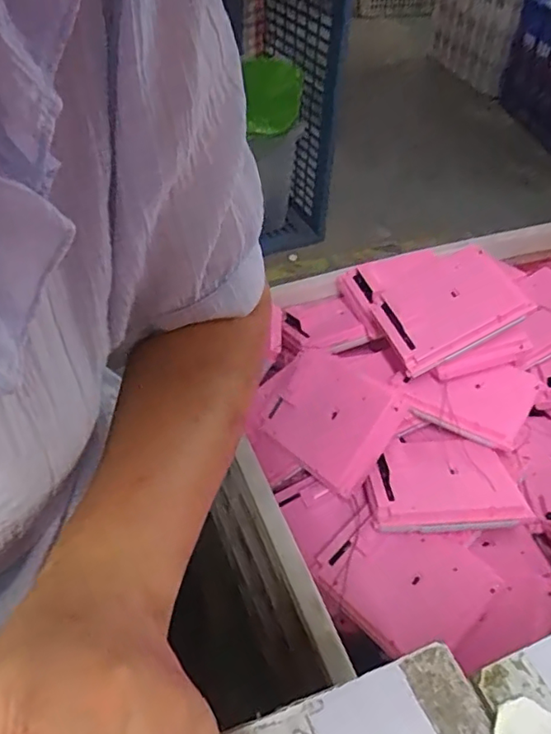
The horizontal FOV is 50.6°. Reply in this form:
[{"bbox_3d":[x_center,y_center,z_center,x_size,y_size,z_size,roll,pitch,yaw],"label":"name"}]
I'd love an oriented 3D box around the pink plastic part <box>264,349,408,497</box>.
[{"bbox_3d":[0.058,0.058,0.684,0.149,0.131,0.011,36,12,30],"label":"pink plastic part"}]

